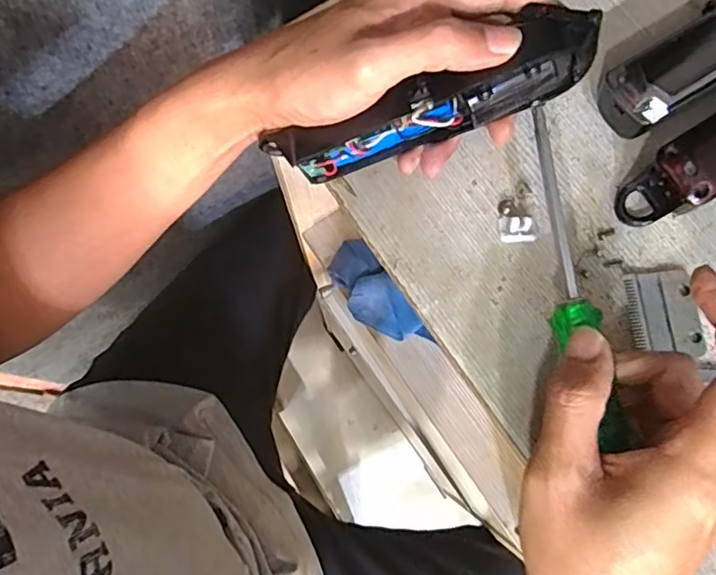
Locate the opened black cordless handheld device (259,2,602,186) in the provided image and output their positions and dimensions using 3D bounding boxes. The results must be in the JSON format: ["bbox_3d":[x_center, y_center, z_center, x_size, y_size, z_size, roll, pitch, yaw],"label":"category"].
[{"bbox_3d":[0.035,-0.093,0.291,0.157,0.048,0.030,-19,76,15],"label":"opened black cordless handheld device"}]

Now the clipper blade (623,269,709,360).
[{"bbox_3d":[0.158,0.013,0.302,0.035,0.005,0.044,-6,76,-2],"label":"clipper blade"}]

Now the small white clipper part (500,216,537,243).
[{"bbox_3d":[0.086,-0.031,0.313,0.018,0.010,0.014,3,76,0],"label":"small white clipper part"}]

